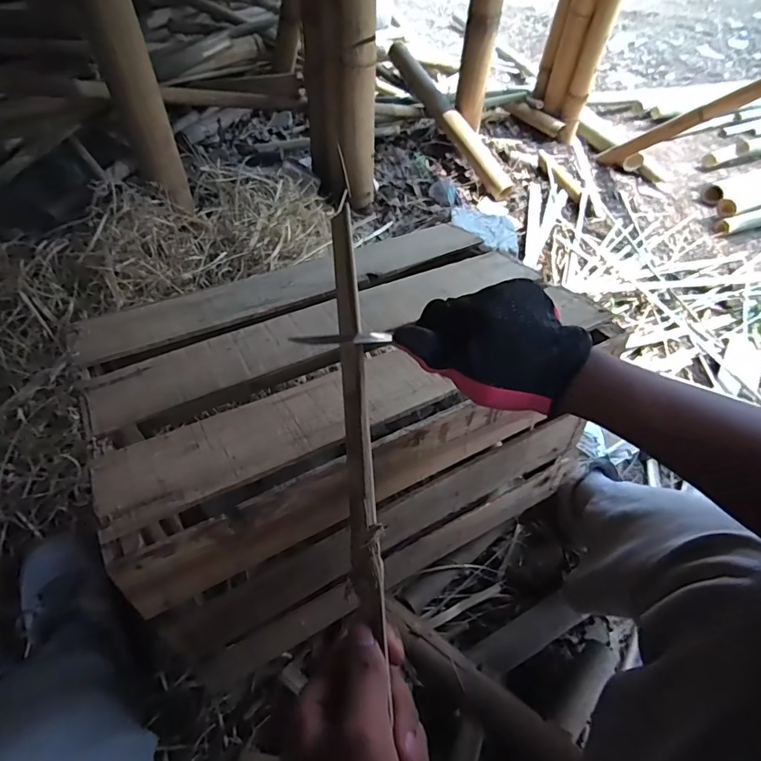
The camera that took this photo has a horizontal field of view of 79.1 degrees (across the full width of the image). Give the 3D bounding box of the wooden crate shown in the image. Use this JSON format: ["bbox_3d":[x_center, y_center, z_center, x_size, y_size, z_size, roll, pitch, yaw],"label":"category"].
[{"bbox_3d":[-0.035,0.036,0.647,0.581,0.301,0.372,-19,54,-19],"label":"wooden crate"}]

